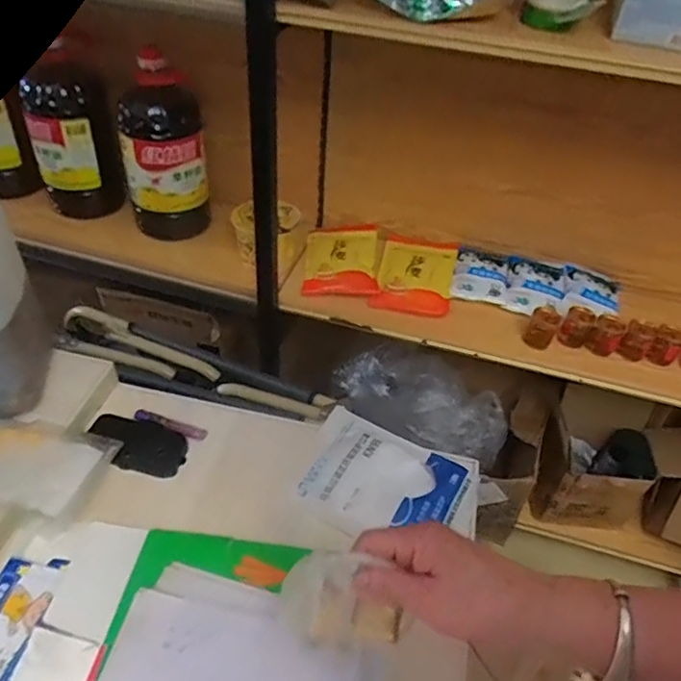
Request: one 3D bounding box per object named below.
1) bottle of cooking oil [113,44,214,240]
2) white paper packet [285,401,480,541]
[{"bbox_3d":[-0.350,-0.377,1.157,0.159,0.343,0.172,-7,45,-15],"label":"bottle of cooking oil"},{"bbox_3d":[0.049,0.146,0.599,0.177,0.018,0.131,22,45,15],"label":"white paper packet"}]

